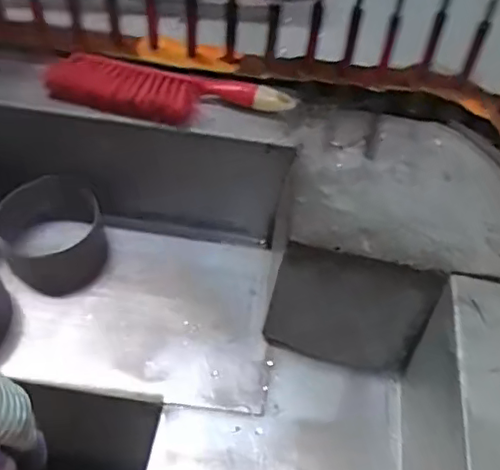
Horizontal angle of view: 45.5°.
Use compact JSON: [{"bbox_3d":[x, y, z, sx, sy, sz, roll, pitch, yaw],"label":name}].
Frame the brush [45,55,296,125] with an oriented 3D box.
[{"bbox_3d":[-0.103,-0.182,0.727,0.293,0.062,0.076,7,47,8],"label":"brush"}]

